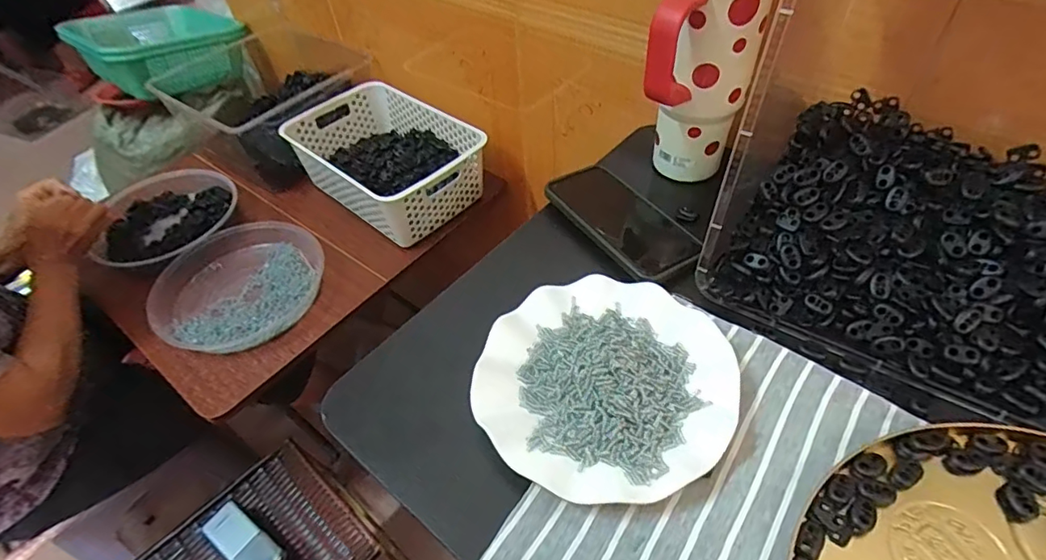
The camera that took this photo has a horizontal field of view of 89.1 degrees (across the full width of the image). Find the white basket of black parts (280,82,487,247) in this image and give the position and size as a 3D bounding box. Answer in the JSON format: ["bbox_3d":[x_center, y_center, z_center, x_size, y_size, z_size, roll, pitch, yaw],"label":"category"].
[{"bbox_3d":[-0.224,-0.203,0.890,0.320,0.107,0.210,33,59,29],"label":"white basket of black parts"}]

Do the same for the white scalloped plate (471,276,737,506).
[{"bbox_3d":[0.059,0.073,0.393,0.175,0.023,0.176,-3,49,3],"label":"white scalloped plate"}]

